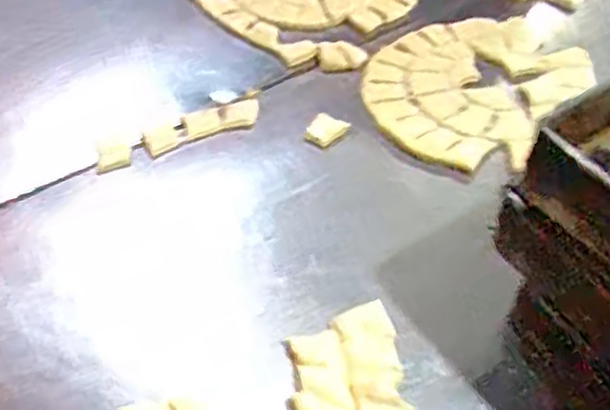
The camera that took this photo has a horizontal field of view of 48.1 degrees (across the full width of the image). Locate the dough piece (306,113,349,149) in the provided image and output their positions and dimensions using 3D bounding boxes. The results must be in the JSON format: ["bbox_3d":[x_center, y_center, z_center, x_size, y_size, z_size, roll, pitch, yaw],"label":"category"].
[{"bbox_3d":[0.024,-0.087,0.794,0.037,0.008,0.047,23,50,17],"label":"dough piece"}]

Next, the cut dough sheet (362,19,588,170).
[{"bbox_3d":[0.216,-0.164,0.868,0.235,0.015,0.319,32,53,24],"label":"cut dough sheet"}]

